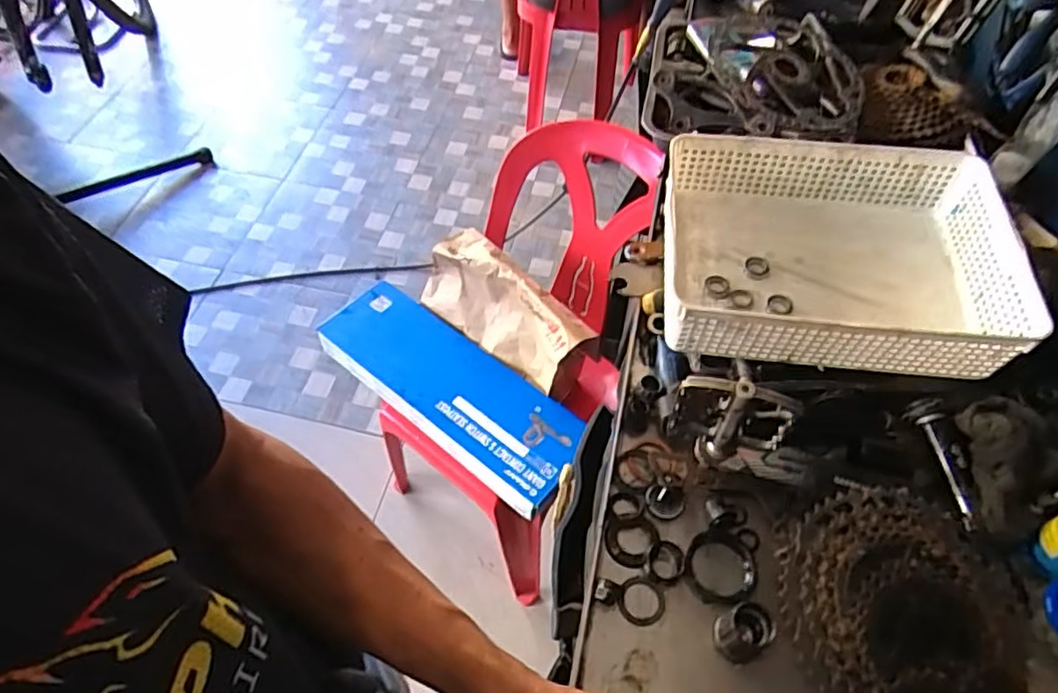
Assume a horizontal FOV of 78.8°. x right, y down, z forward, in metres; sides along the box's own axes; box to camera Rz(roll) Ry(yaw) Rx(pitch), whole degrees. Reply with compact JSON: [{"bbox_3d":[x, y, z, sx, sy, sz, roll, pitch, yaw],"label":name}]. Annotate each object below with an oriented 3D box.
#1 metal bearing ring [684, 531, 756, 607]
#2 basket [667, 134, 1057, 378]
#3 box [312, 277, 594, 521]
[{"bbox_3d":[0.167,0.192,0.562,0.060,0.019,0.062,0,55,0],"label":"metal bearing ring"},{"bbox_3d":[0.305,-0.093,0.664,0.326,0.090,0.243,7,55,5],"label":"basket"},{"bbox_3d":[-0.135,0.066,1.113,0.510,0.056,0.175,36,62,22],"label":"box"}]

